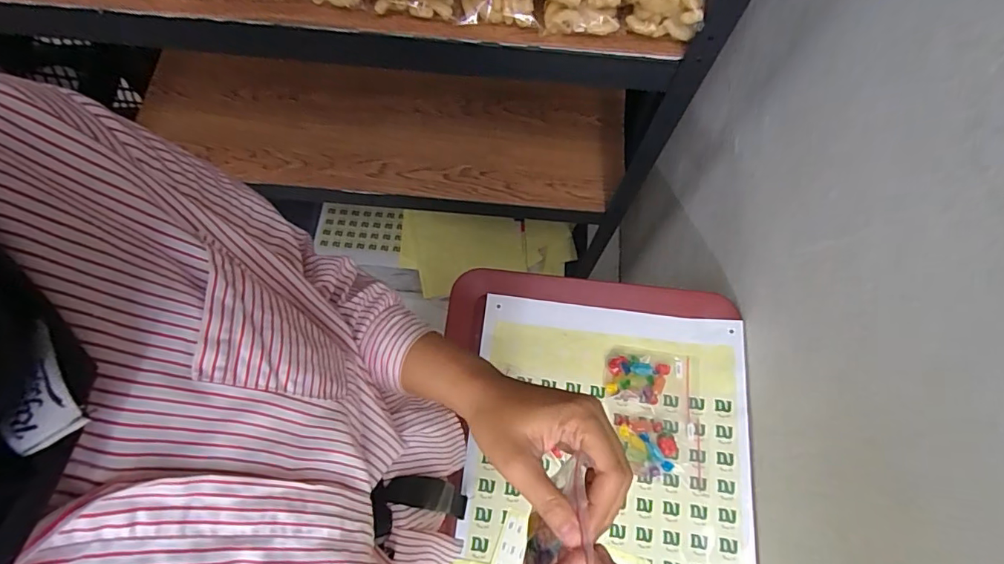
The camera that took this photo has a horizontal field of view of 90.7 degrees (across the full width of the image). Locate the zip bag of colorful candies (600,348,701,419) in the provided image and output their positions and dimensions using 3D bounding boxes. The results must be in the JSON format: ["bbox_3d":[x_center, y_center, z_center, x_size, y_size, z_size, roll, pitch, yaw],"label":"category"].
[{"bbox_3d":[0.182,0.122,0.604,0.121,0.024,0.077,5,70,0],"label":"zip bag of colorful candies"}]

